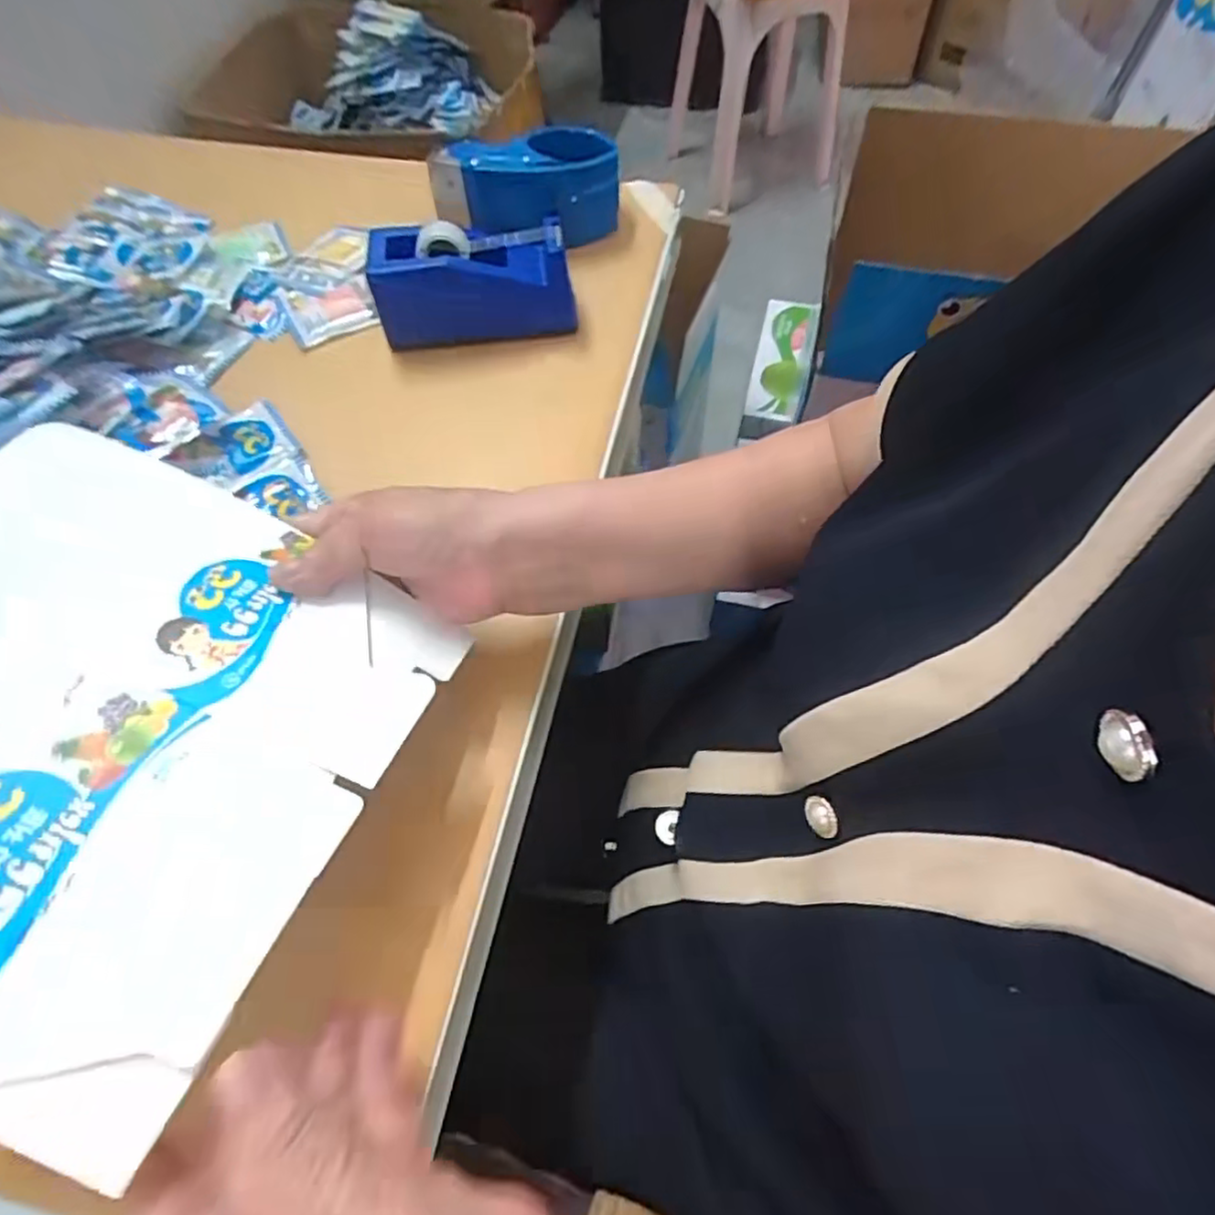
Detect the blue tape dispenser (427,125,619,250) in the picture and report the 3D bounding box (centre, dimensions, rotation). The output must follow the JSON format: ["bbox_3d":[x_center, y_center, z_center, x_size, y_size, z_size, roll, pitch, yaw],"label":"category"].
[{"bbox_3d":[-0.070,-0.363,0.586,0.157,0.066,0.073,-12,60,-5],"label":"blue tape dispenser"}]

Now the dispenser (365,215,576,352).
[{"bbox_3d":[-0.101,-0.249,0.522,0.147,0.075,0.049,-5,60,-2],"label":"dispenser"}]

